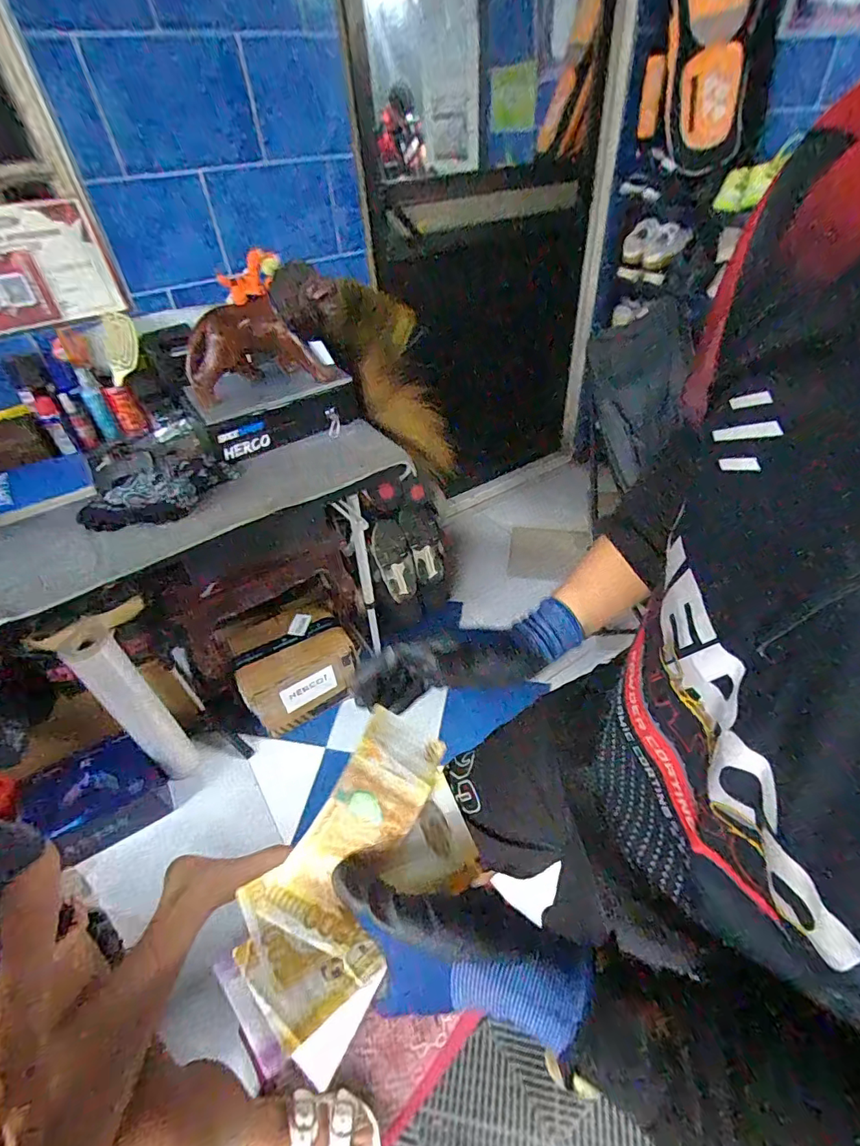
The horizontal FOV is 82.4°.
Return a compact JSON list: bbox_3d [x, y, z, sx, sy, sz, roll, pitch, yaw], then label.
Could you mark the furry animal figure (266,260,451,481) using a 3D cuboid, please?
[{"bbox_3d":[-0.095,-0.478,1.148,0.195,0.556,0.181,-30,32,20],"label":"furry animal figure"}]

